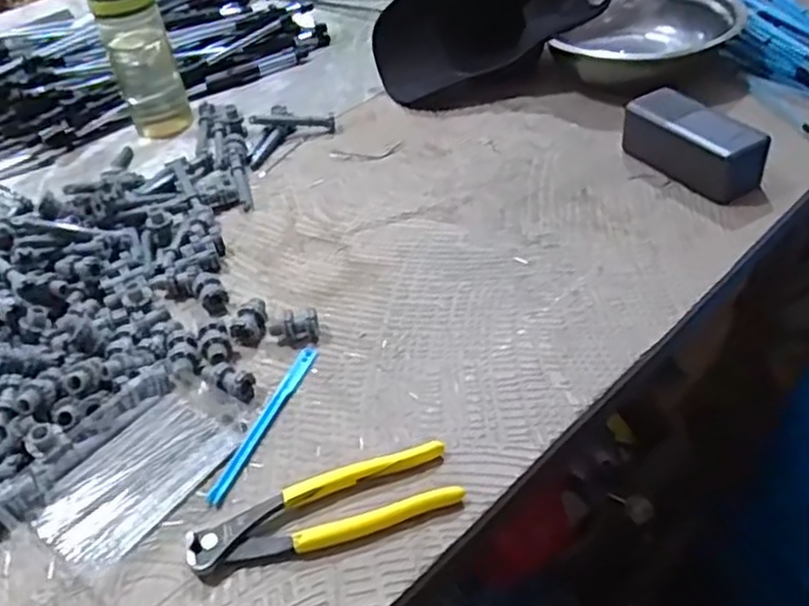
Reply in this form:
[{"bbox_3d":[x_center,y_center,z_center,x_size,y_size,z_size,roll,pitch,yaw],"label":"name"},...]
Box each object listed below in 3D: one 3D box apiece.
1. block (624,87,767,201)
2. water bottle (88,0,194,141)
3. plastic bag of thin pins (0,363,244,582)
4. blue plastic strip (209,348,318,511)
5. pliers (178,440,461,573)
[{"bbox_3d":[0.259,-0.144,0.657,0.044,0.060,0.130,-26,46,-18],"label":"block"},{"bbox_3d":[-0.287,-0.274,0.783,0.066,0.184,0.057,-19,44,-12],"label":"water bottle"},{"bbox_3d":[-0.186,0.108,0.489,0.094,0.021,0.152,25,52,30],"label":"plastic bag of thin pins"},{"bbox_3d":[-0.099,0.081,0.513,0.015,0.006,0.140,11,46,19],"label":"blue plastic strip"},{"bbox_3d":[-0.049,0.129,0.449,0.165,0.014,0.045,-17,44,-10],"label":"pliers"}]

